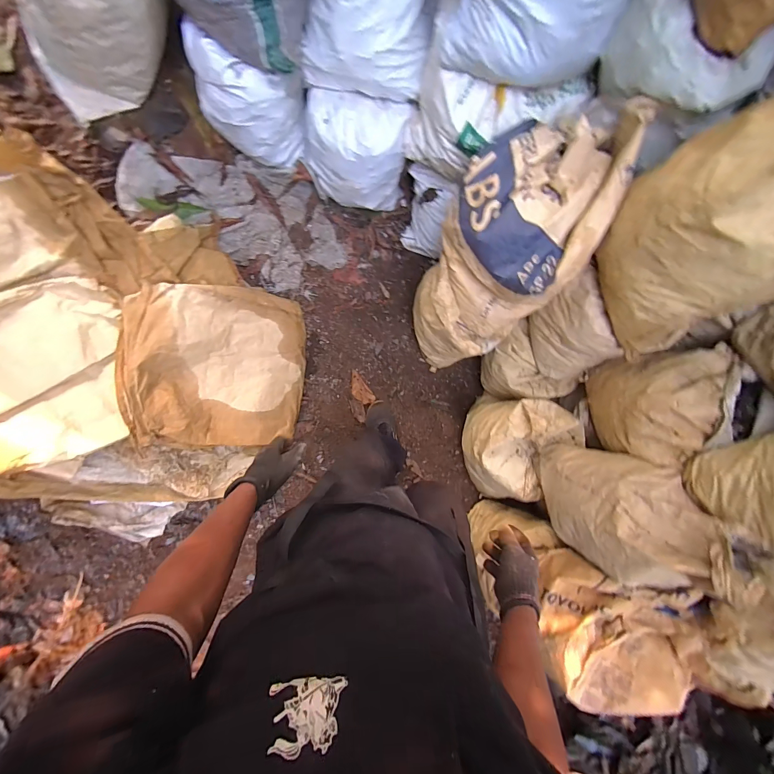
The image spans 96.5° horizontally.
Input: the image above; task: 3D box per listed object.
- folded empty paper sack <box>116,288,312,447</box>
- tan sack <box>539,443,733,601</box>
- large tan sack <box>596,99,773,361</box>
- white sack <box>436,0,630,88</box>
[{"bbox_3d":[-0.478,-0.065,1.036,0.505,0.048,0.462,3,90,-45],"label":"folded empty paper sack"},{"bbox_3d":[0.564,0.312,0.822,0.209,0.447,0.258,2,92,-3],"label":"tan sack"},{"bbox_3d":[0.597,-0.255,0.612,0.216,0.416,0.339,-10,92,-2],"label":"large tan sack"},{"bbox_3d":[0.279,-0.714,0.645,0.324,0.205,0.158,12,91,-3],"label":"white sack"}]

